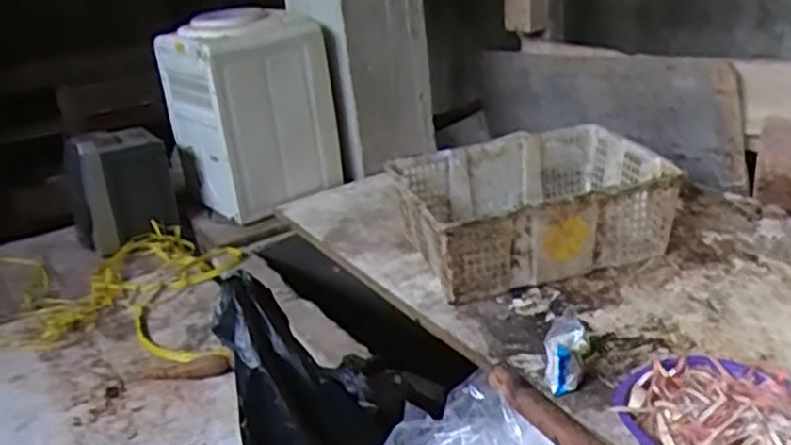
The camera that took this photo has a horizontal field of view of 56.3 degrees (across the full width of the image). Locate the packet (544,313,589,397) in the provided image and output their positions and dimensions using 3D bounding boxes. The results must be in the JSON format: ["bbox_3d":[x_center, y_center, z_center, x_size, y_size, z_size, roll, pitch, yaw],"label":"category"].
[{"bbox_3d":[0.245,0.181,1.065,0.061,0.054,0.148,1,37,16],"label":"packet"}]

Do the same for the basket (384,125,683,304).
[{"bbox_3d":[0.261,-0.034,1.438,0.474,0.173,0.351,-11,24,-10],"label":"basket"}]

